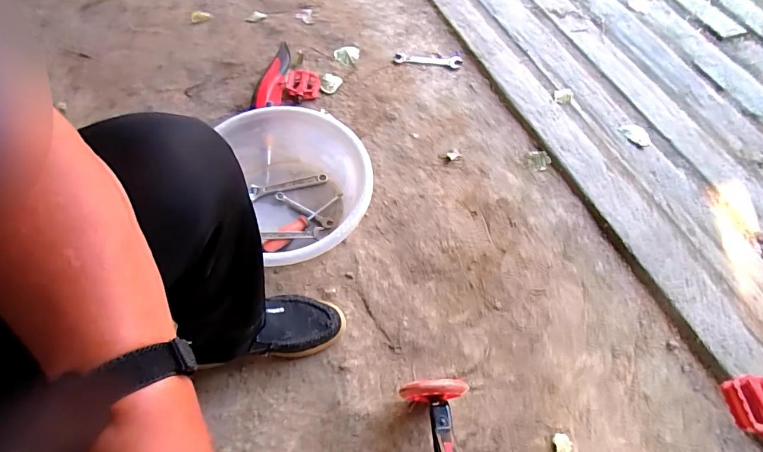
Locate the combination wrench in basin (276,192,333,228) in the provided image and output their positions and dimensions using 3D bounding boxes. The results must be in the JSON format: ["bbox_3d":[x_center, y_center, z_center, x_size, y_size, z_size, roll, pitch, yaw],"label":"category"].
[{"bbox_3d":[-0.161,-0.037,0.838,0.133,0.014,0.023,29,66,13],"label":"combination wrench in basin"}]

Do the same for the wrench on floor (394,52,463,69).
[{"bbox_3d":[0.124,-0.441,1.080,0.173,0.013,0.034,8,63,3],"label":"wrench on floor"}]

